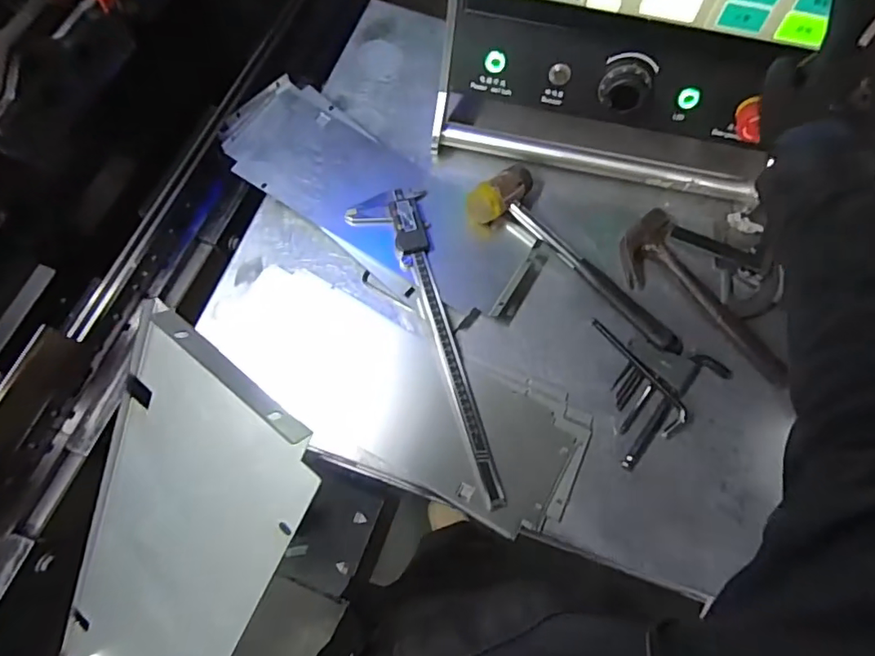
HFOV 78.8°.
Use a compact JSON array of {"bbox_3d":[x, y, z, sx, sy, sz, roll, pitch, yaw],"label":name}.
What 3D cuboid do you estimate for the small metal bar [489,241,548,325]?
[{"bbox_3d":[0.105,-0.058,0.668,0.027,0.021,0.115,29,73,7],"label":"small metal bar"}]

